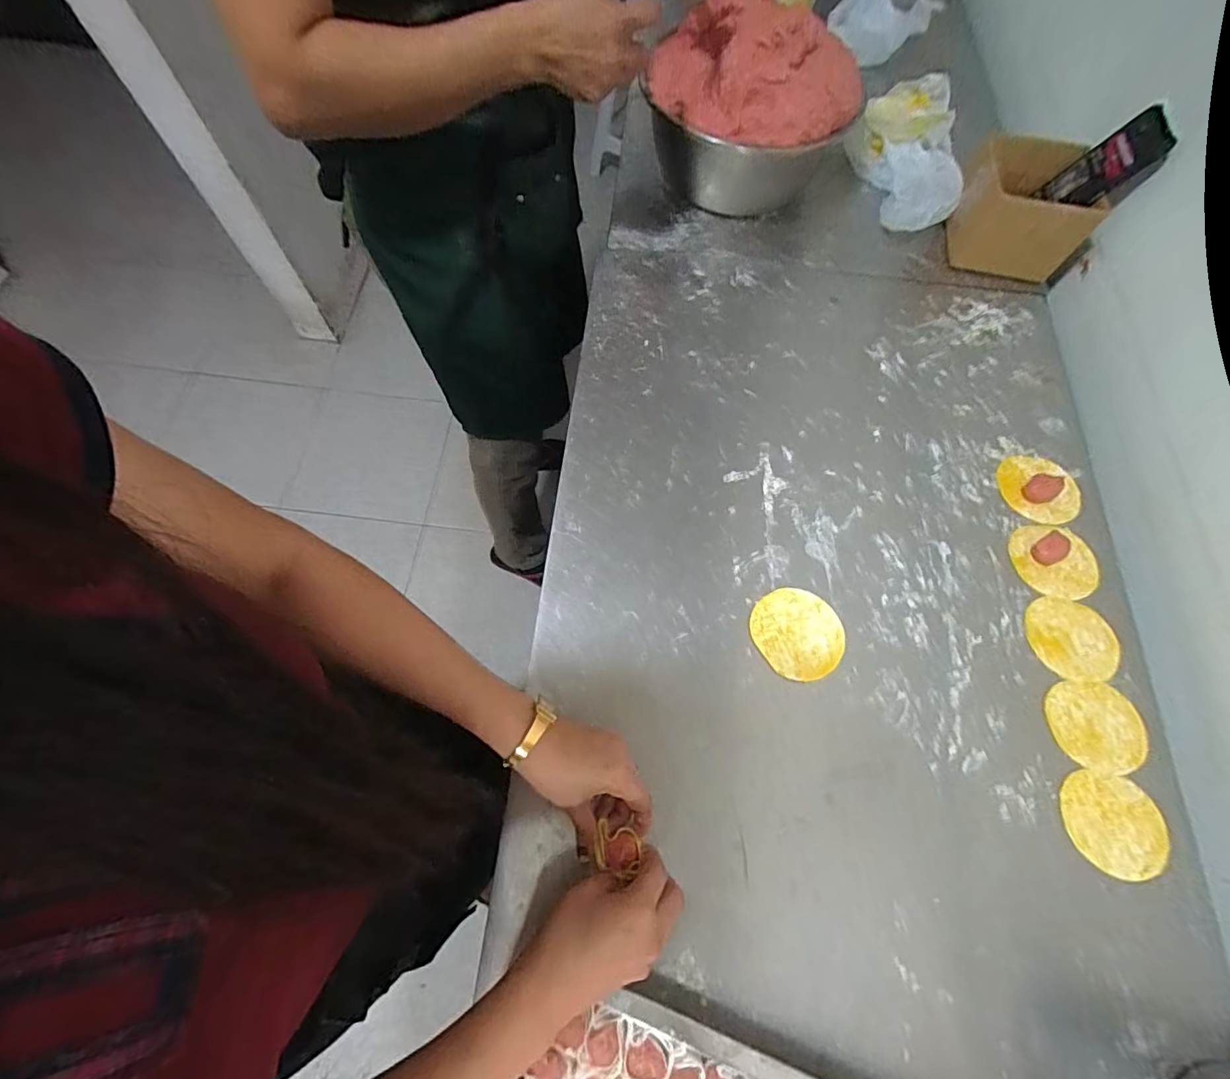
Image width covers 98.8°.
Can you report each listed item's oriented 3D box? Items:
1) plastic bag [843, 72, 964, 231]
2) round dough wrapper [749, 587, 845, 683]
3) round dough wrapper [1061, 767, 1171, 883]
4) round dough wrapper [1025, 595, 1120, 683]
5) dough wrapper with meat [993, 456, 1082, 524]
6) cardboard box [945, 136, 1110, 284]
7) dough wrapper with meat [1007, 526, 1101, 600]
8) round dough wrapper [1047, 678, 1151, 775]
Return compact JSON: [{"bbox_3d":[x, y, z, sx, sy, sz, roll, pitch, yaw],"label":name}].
[{"bbox_3d":[0.400,-0.518,0.730,0.128,0.088,0.206,0,69,-2],"label":"plastic bag"},{"bbox_3d":[0.182,0.091,0.521,0.085,0.007,0.088,1,69,-2],"label":"round dough wrapper"},{"bbox_3d":[0.442,0.253,0.466,0.084,0.004,0.080,0,67,1],"label":"round dough wrapper"},{"bbox_3d":[0.459,0.099,0.529,0.084,0.007,0.082,1,69,-2],"label":"round dough wrapper"},{"bbox_3d":[0.475,-0.058,0.588,0.074,0.015,0.086,-13,70,-7],"label":"dough wrapper with meat"},{"bbox_3d":[0.530,-0.447,0.702,0.141,0.091,0.163,11,69,2],"label":"cardboard box"},{"bbox_3d":[0.464,0.025,0.555,0.084,0.010,0.076,10,69,2],"label":"dough wrapper with meat"},{"bbox_3d":[0.455,0.176,0.497,0.084,0.004,0.081,-4,70,-4],"label":"round dough wrapper"}]

